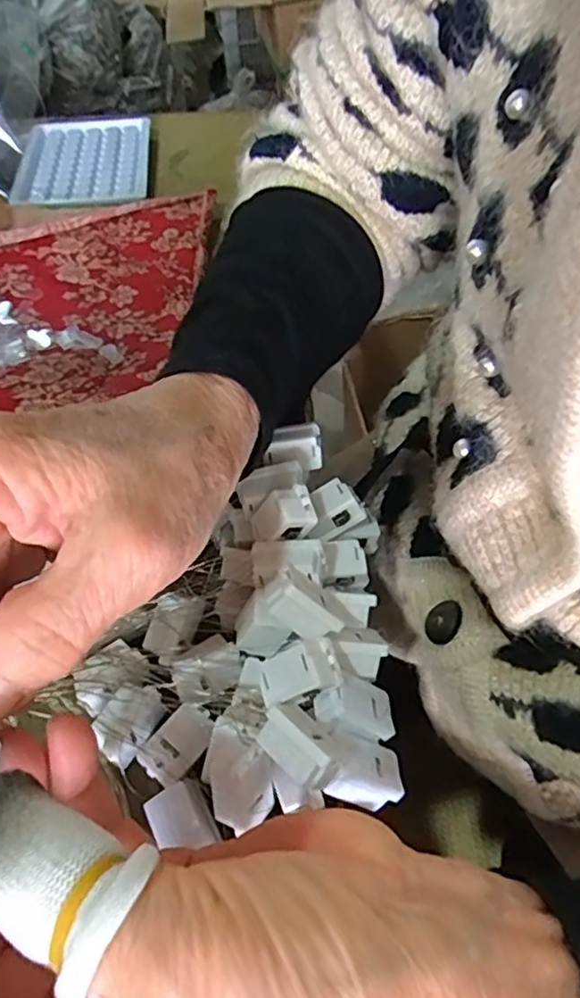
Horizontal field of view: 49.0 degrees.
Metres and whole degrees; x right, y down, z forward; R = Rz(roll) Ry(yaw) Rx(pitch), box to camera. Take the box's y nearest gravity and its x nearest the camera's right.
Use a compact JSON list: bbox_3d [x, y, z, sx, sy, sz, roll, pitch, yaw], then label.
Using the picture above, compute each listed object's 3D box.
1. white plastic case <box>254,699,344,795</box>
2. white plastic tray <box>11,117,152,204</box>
[{"bbox_3d":[0.004,0.077,0.199,0.029,0.011,0.017,38,92,38],"label":"white plastic case"},{"bbox_3d":[-0.162,-0.268,0.503,0.100,0.008,0.131,-6,52,-4],"label":"white plastic tray"}]

